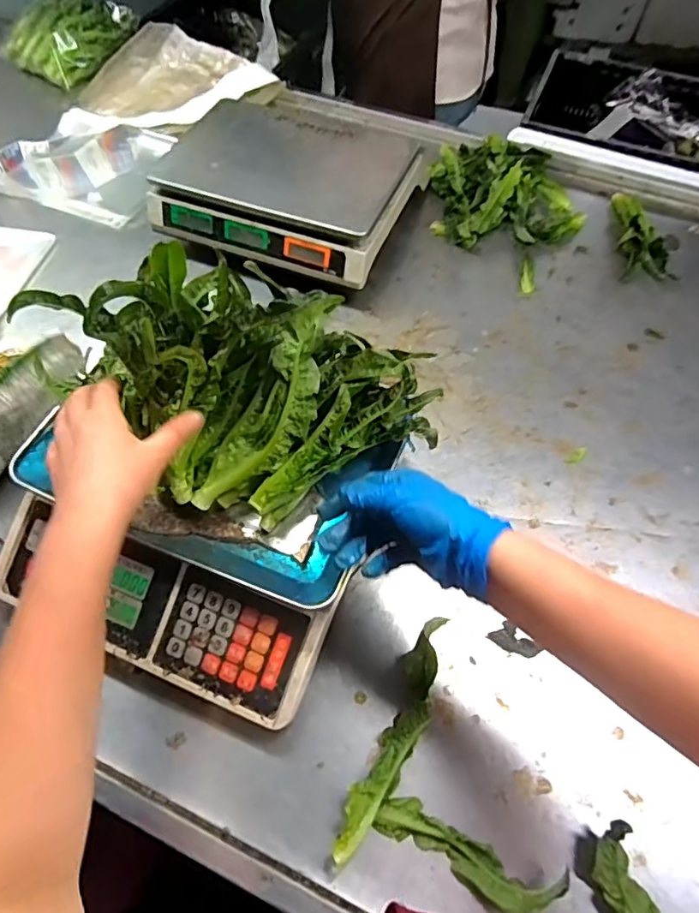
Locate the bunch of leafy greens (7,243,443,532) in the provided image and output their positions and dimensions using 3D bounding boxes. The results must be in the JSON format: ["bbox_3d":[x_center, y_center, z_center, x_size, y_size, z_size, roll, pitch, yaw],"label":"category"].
[{"bbox_3d":[-0.086,-0.057,0.438,0.263,0.156,0.167,25,63,13],"label":"bunch of leafy greens"}]

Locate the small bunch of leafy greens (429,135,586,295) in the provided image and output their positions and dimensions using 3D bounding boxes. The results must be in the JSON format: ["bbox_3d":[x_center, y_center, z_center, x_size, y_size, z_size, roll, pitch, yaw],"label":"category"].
[{"bbox_3d":[0.243,-0.416,0.845,0.261,0.057,0.244,37,66,19],"label":"small bunch of leafy greens"}]

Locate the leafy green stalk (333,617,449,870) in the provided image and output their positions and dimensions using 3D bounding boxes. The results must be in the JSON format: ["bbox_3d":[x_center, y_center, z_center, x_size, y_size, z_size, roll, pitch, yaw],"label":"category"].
[{"bbox_3d":[0.046,0.244,0.474,0.039,0.035,0.210,23,62,12],"label":"leafy green stalk"}]

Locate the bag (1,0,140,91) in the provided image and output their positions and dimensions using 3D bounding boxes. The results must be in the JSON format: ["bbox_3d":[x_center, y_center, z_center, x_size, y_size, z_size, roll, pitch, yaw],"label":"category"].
[{"bbox_3d":[-0.548,-0.833,1.038,0.171,0.097,0.214,35,65,18],"label":"bag"}]

